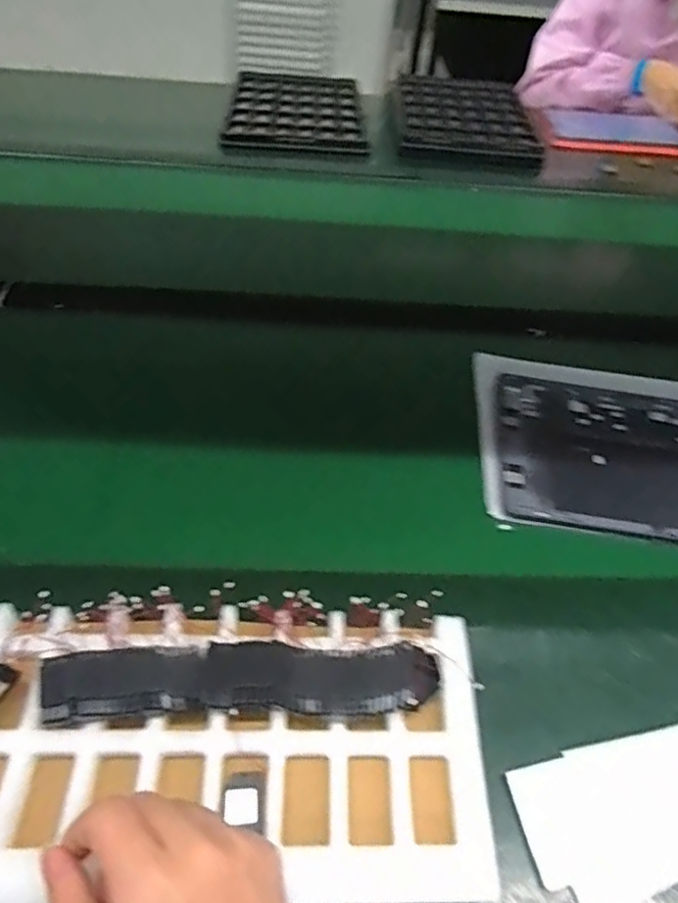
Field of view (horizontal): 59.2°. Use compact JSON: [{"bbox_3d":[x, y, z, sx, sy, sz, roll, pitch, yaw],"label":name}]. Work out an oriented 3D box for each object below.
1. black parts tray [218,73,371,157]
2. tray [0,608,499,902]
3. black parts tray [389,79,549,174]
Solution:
[{"bbox_3d":[-0.072,-0.588,1.016,0.219,0.021,0.341,1,49,-5],"label":"black parts tray"},{"bbox_3d":[-0.104,0.163,0.334,0.373,0.049,0.149,2,48,-3],"label":"tray"},{"bbox_3d":[0.215,-0.576,1.024,0.233,0.029,0.335,3,49,-3],"label":"black parts tray"}]

